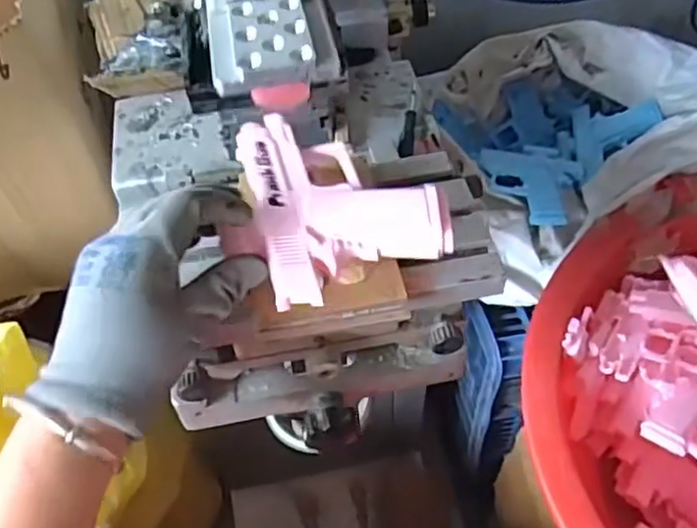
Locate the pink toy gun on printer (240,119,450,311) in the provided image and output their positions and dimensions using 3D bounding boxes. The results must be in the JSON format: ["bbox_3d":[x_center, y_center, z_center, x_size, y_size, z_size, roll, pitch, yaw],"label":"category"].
[{"bbox_3d":[-0.006,-0.044,0.391,0.102,0.017,0.134,-14,51,-8],"label":"pink toy gun on printer"}]

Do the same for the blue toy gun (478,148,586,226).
[{"bbox_3d":[0.223,-0.101,0.835,0.122,0.021,0.110,16,53,16],"label":"blue toy gun"}]

